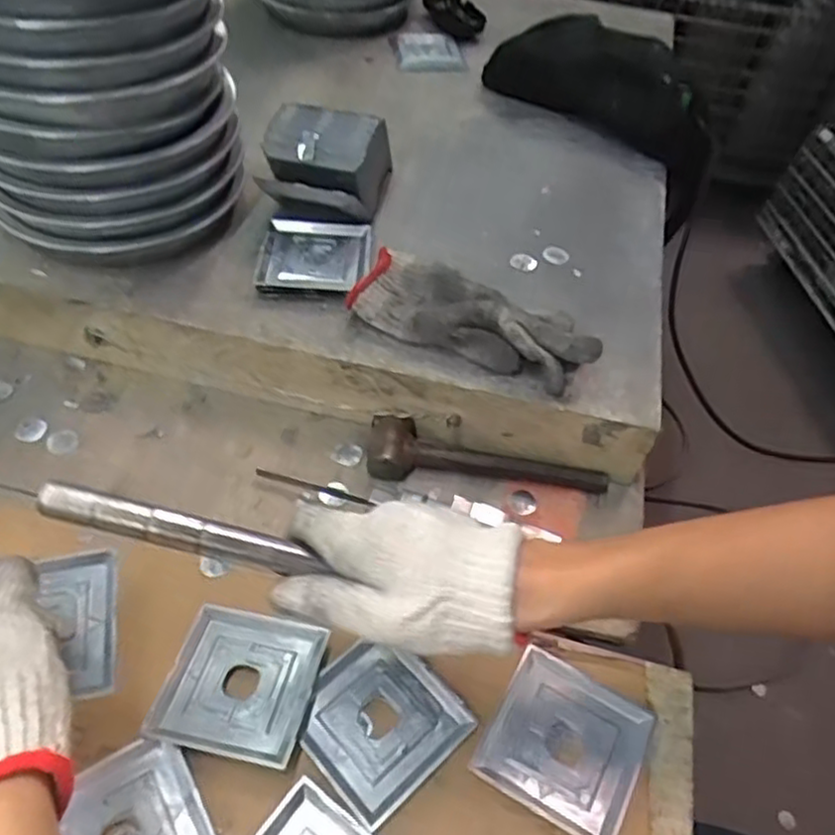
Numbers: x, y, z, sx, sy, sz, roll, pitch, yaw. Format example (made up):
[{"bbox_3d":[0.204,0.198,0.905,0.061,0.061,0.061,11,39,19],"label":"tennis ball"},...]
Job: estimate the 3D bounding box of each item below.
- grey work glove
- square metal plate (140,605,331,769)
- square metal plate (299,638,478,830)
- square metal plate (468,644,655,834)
[{"bbox_3d":[0.049,-0.084,0.557,0.186,0.051,0.082,21,52,13],"label":"grey work glove"},{"bbox_3d":[-0.110,0.164,0.444,0.088,0.011,0.088,12,51,4],"label":"square metal plate"},{"bbox_3d":[-0.024,0.185,0.439,0.087,0.004,0.086,-34,61,-28],"label":"square metal plate"},{"bbox_3d":[0.091,0.200,0.438,0.090,0.006,0.088,26,53,15],"label":"square metal plate"}]

